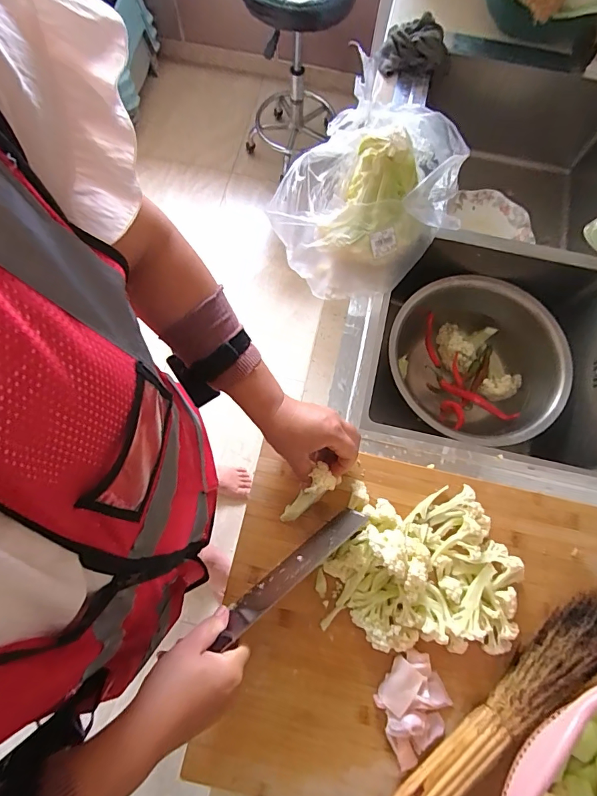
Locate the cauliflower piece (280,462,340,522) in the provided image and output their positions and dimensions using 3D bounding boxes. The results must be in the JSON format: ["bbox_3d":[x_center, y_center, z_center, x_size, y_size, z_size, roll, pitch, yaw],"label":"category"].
[{"bbox_3d":[0.009,0.120,0.506,0.031,0.030,0.087,45,111,11],"label":"cauliflower piece"}]

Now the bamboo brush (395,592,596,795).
[{"bbox_3d":[0.235,0.335,0.446,0.357,0.052,0.057,-38,78,-11],"label":"bamboo brush"}]

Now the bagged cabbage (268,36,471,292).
[{"bbox_3d":[0.102,-0.275,0.593,0.222,0.148,0.240,38,77,9],"label":"bagged cabbage"}]

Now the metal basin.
[{"bbox_3d":[0.296,-0.060,0.729,0.281,0.123,0.267,0,74,-1],"label":"metal basin"}]

